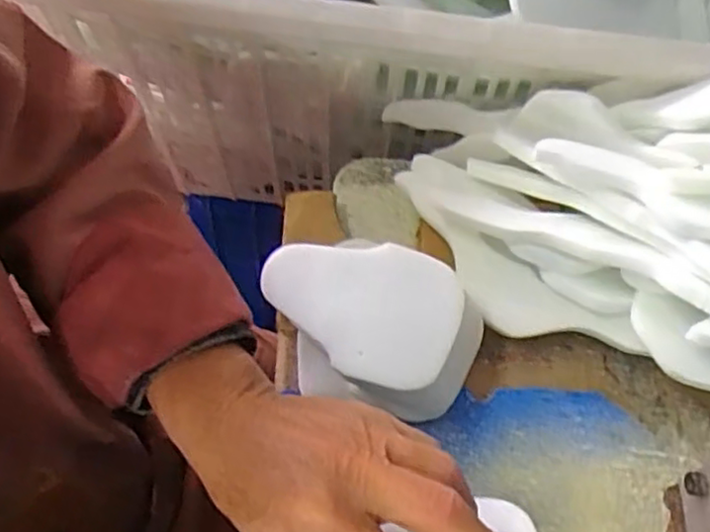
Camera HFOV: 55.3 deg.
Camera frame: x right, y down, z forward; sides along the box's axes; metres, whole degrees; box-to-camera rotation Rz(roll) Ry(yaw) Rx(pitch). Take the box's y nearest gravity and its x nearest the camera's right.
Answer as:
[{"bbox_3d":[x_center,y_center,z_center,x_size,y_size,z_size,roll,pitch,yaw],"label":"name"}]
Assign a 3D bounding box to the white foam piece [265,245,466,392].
[{"bbox_3d":[0.003,0.026,0.486,0.139,0.017,0.100,19,65,7],"label":"white foam piece"}]

